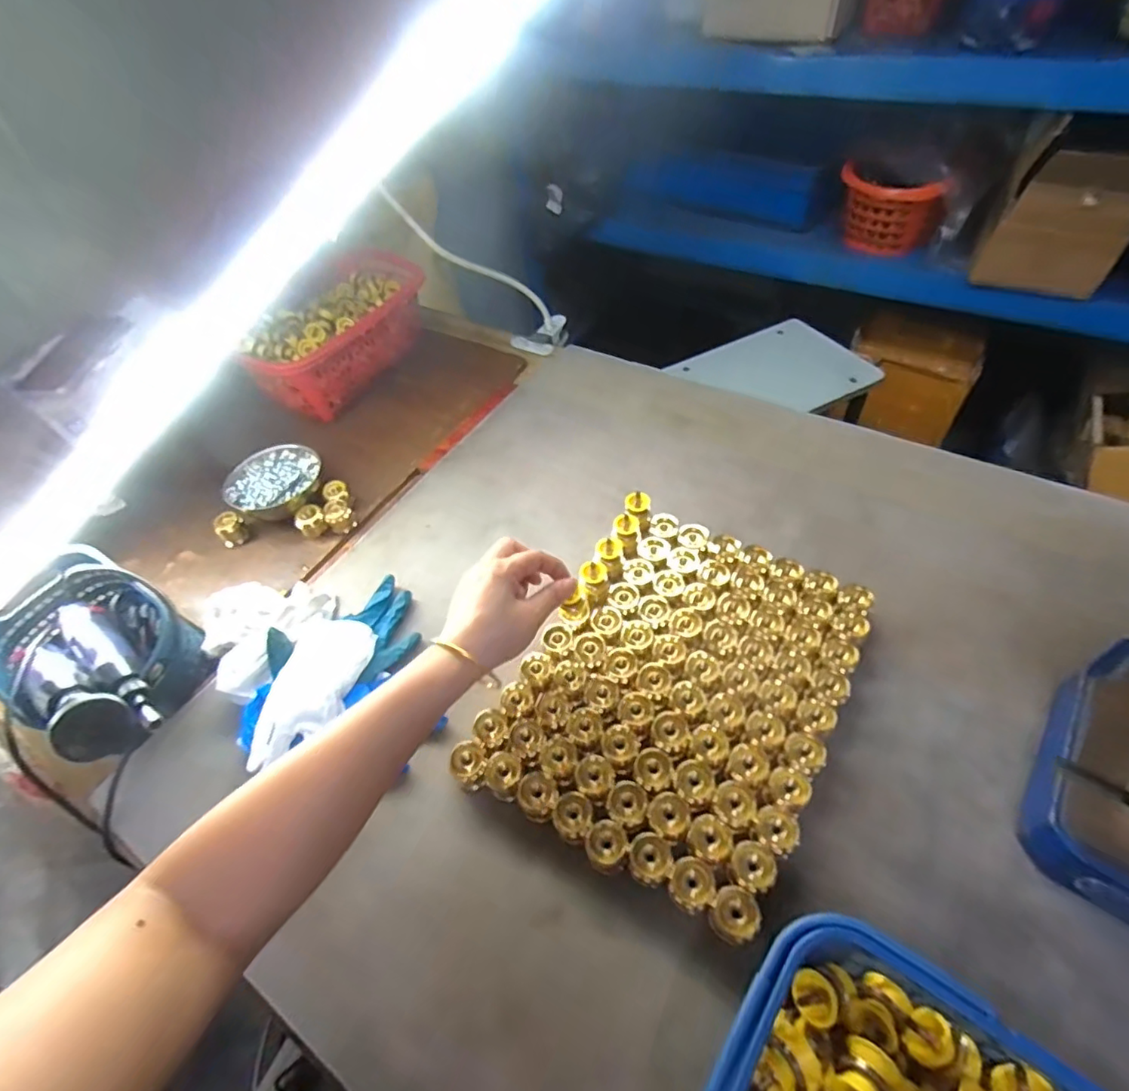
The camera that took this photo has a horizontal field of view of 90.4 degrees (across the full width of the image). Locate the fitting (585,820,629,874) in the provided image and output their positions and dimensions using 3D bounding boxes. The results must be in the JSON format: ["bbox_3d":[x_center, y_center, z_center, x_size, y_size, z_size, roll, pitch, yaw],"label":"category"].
[{"bbox_3d":[0.032,0.231,0.429,0.030,0.034,0.030,-2,51,3],"label":"fitting"}]

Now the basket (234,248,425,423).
[{"bbox_3d":[-0.313,-0.310,0.819,0.137,0.112,0.308,21,56,22],"label":"basket"}]

